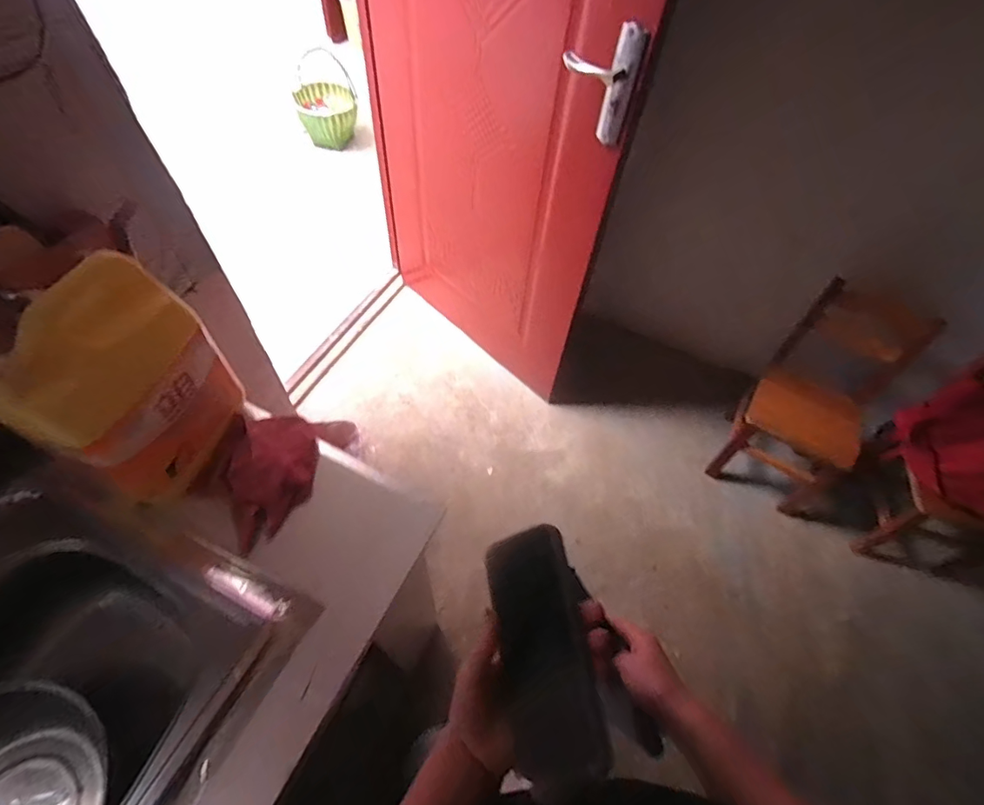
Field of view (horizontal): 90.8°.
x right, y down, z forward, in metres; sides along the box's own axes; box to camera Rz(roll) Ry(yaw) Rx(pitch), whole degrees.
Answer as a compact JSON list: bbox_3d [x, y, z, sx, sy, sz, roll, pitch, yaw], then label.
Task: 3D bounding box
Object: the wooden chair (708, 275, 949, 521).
[{"bbox_3d":[0.908,-0.017,1.364,0.310,0.525,0.441,30,60,15],"label":"wooden chair"}]

